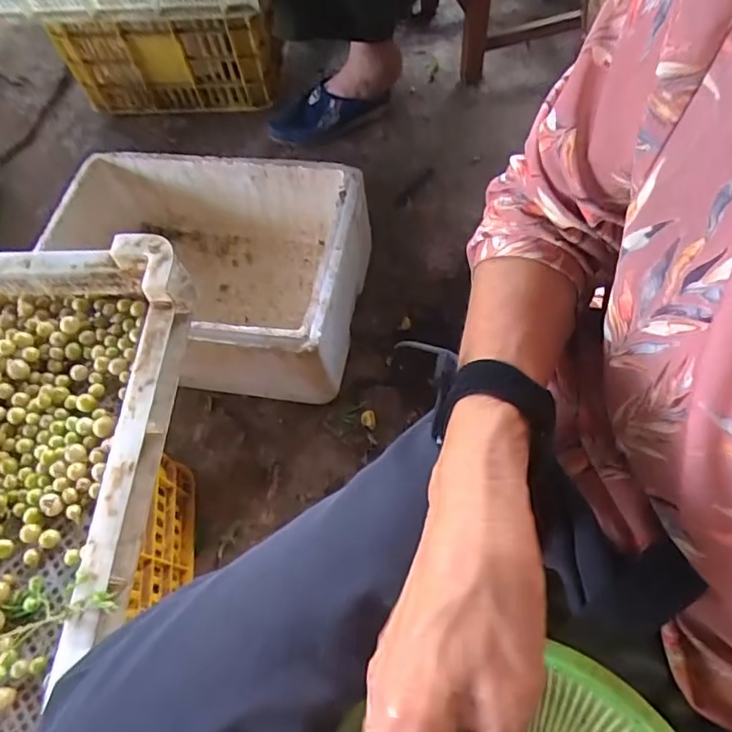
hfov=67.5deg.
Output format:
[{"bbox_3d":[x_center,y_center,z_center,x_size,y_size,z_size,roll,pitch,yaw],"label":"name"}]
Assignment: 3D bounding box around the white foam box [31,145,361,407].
[{"bbox_3d":[-0.249,-0.148,0.864,0.480,0.198,0.329,10,63,9],"label":"white foam box"}]

